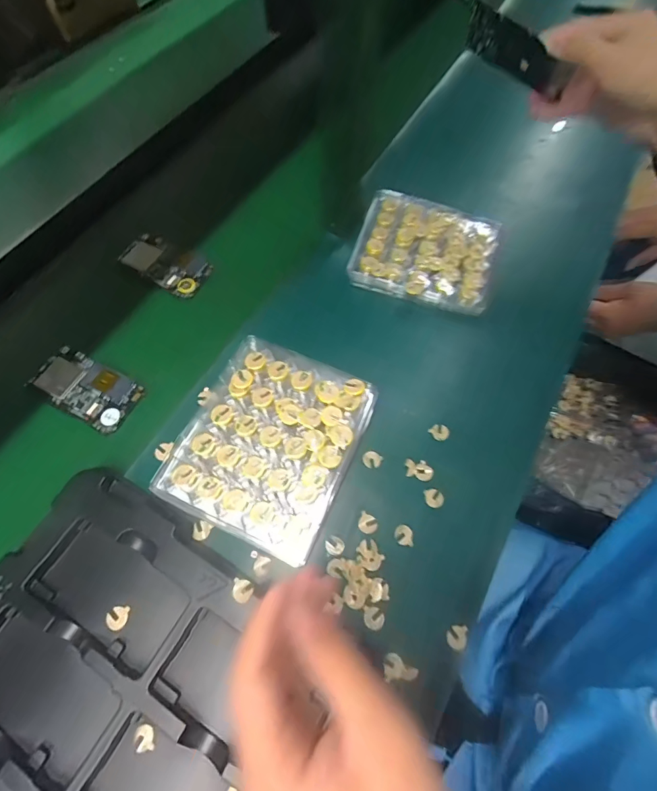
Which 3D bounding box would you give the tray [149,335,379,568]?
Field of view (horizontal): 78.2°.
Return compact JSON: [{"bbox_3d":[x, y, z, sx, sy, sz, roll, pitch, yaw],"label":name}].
[{"bbox_3d":[-0.053,0.038,0.369,0.148,0.014,0.173,23,66,10],"label":"tray"}]

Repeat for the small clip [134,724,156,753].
[{"bbox_3d":[-0.146,0.271,0.320,0.015,0.004,0.018,-8,65,-4],"label":"small clip"}]

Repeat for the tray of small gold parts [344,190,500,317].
[{"bbox_3d":[0.121,-0.186,0.513,0.168,0.027,0.148,15,65,7],"label":"tray of small gold parts"}]

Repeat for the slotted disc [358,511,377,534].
[{"bbox_3d":[0.038,0.125,0.394,0.019,0.004,0.017,28,67,13],"label":"slotted disc"}]

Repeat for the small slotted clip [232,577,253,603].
[{"bbox_3d":[-0.074,0.167,0.347,0.017,0.005,0.018,0,64,0],"label":"small slotted clip"}]

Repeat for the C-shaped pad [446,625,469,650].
[{"bbox_3d":[0.113,0.212,0.354,0.019,0.004,0.019,7,65,3],"label":"C-shaped pad"}]

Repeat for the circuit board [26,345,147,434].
[{"bbox_3d":[-0.276,-0.009,0.460,0.123,0.007,0.064,26,67,12],"label":"circuit board"}]

